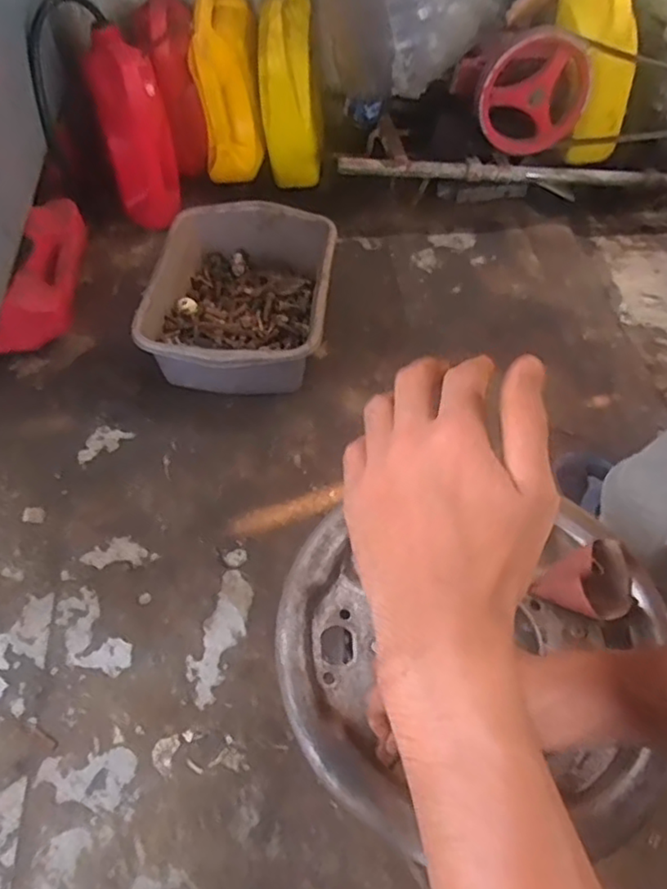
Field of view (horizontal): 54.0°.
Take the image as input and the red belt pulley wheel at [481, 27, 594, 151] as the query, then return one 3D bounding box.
[{"bbox_3d":[0.342,-0.589,1.103,0.189,0.182,0.026,-6,53,-6],"label":"red belt pulley wheel"}]

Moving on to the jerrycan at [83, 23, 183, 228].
[{"bbox_3d":[-0.334,-0.520,1.107,0.112,0.272,0.145,-14,55,-12],"label":"jerrycan"}]

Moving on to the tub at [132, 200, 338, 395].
[{"bbox_3d":[-0.139,-0.215,1.014,0.261,0.120,0.345,5,53,2],"label":"tub"}]

